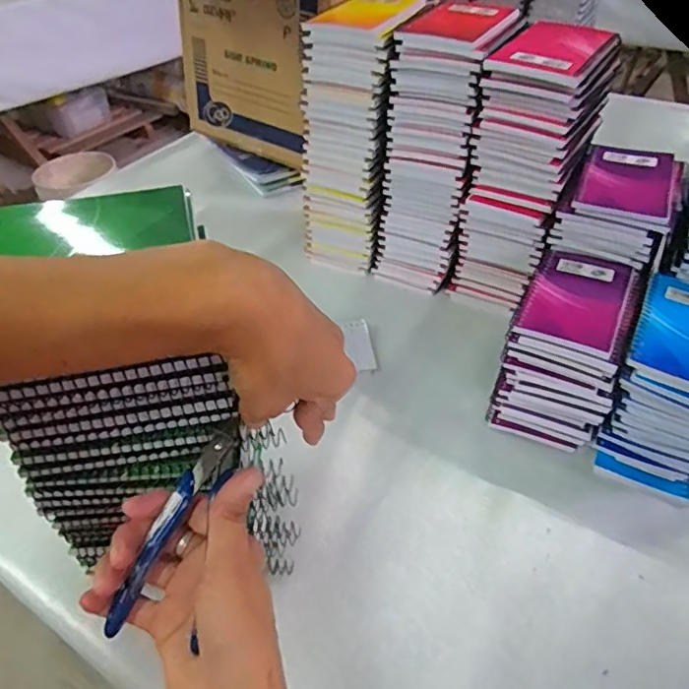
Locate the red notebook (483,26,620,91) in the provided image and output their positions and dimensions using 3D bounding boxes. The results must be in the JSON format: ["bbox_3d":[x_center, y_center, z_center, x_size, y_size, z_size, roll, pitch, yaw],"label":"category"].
[{"bbox_3d":[0.193,-0.265,0.504,0.084,0.017,0.121,25,49,25],"label":"red notebook"}]

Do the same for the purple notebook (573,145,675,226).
[{"bbox_3d":[0.273,-0.159,0.540,0.080,0.011,0.122,19,47,21],"label":"purple notebook"}]

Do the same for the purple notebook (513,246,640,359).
[{"bbox_3d":[0.212,-0.042,0.504,0.083,0.010,0.129,20,48,21],"label":"purple notebook"}]

